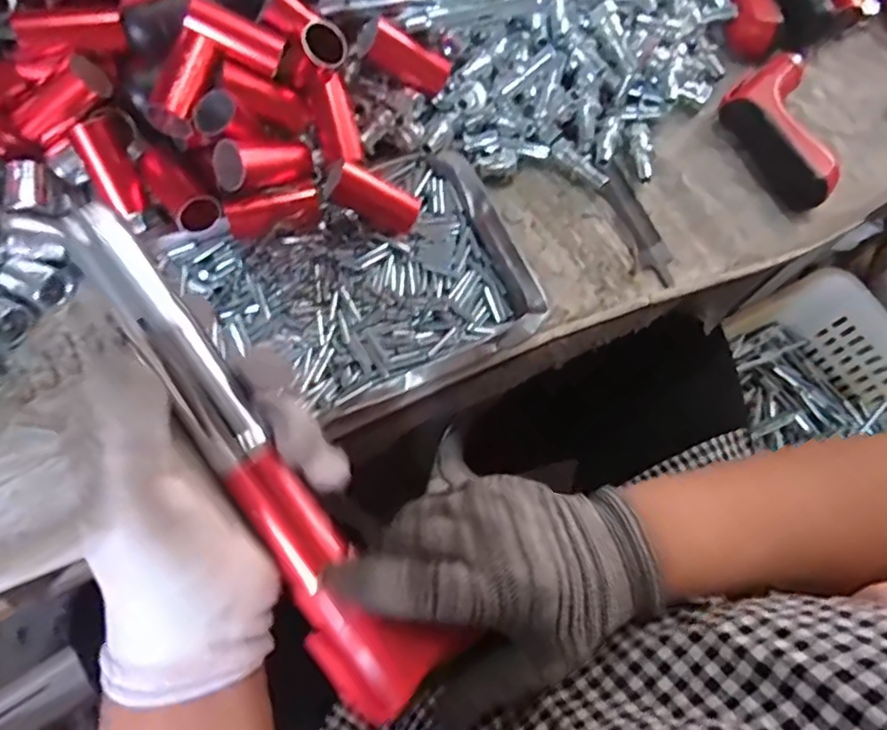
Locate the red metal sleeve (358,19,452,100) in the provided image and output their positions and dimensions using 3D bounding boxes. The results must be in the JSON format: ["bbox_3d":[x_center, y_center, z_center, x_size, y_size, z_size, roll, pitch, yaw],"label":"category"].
[{"bbox_3d":[-0.027,-0.219,0.434,0.066,0.034,0.030,24,68,-18],"label":"red metal sleeve"}]

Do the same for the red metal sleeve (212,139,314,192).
[{"bbox_3d":[-0.116,-0.131,0.401,0.064,0.024,0.027,-18,69,-35],"label":"red metal sleeve"}]

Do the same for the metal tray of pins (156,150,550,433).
[{"bbox_3d":[-0.055,-0.050,0.418,0.215,0.027,0.164,-21,72,-10],"label":"metal tray of pins"}]

